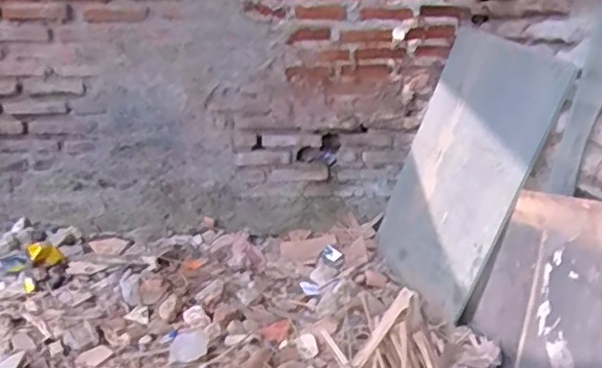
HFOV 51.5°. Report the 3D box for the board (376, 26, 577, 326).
[{"bbox_3d":[0.449,-0.053,1.800,0.045,0.759,0.652,18,13,-18],"label":"board"}]

